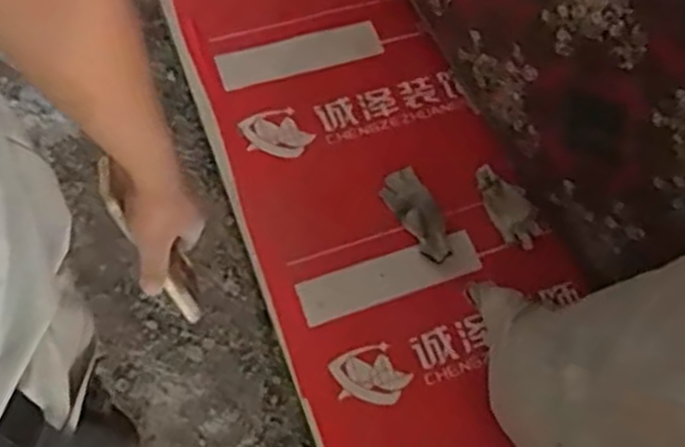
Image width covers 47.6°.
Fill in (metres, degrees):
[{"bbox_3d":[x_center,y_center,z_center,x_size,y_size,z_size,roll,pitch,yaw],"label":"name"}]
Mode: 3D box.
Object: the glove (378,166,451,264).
[{"bbox_3d":[0.141,-0.017,1.435,0.077,0.029,0.188,-26,75,-18],"label":"glove"}]

